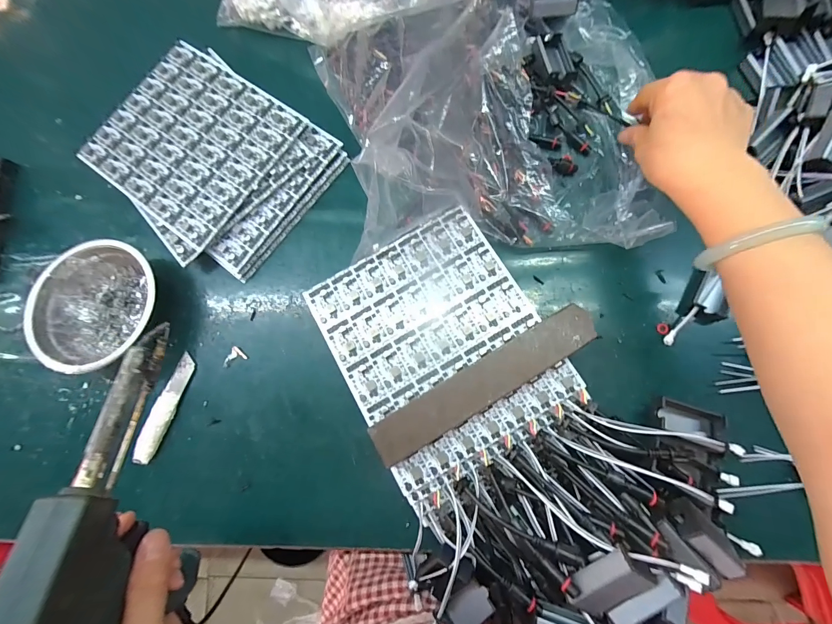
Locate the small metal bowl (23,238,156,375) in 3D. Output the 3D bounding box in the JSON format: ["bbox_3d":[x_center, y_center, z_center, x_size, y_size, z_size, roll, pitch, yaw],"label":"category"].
[{"bbox_3d":[-0.315,-0.010,0.348,0.123,0.043,0.117,-1,79,4],"label":"small metal bowl"}]

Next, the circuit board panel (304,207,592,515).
[{"bbox_3d":[0.022,0.029,0.313,0.172,0.008,0.208,-30,76,-3],"label":"circuit board panel"}]

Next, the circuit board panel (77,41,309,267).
[{"bbox_3d":[-0.244,-0.181,0.377,0.192,0.007,0.188,39,86,10],"label":"circuit board panel"}]

